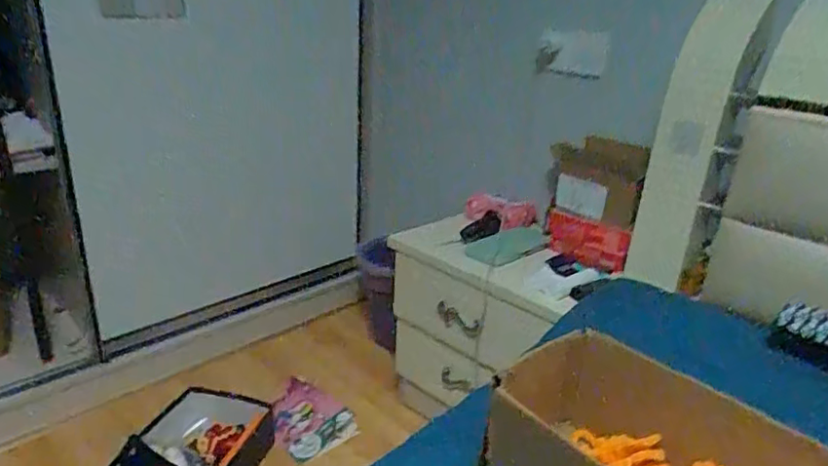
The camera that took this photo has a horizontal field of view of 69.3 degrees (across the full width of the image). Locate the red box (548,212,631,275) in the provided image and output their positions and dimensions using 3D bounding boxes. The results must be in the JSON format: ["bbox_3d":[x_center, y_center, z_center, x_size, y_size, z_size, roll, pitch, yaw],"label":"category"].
[{"bbox_3d":[0.386,0.020,1.336,0.178,0.097,0.033,17,26,33],"label":"red box"}]

